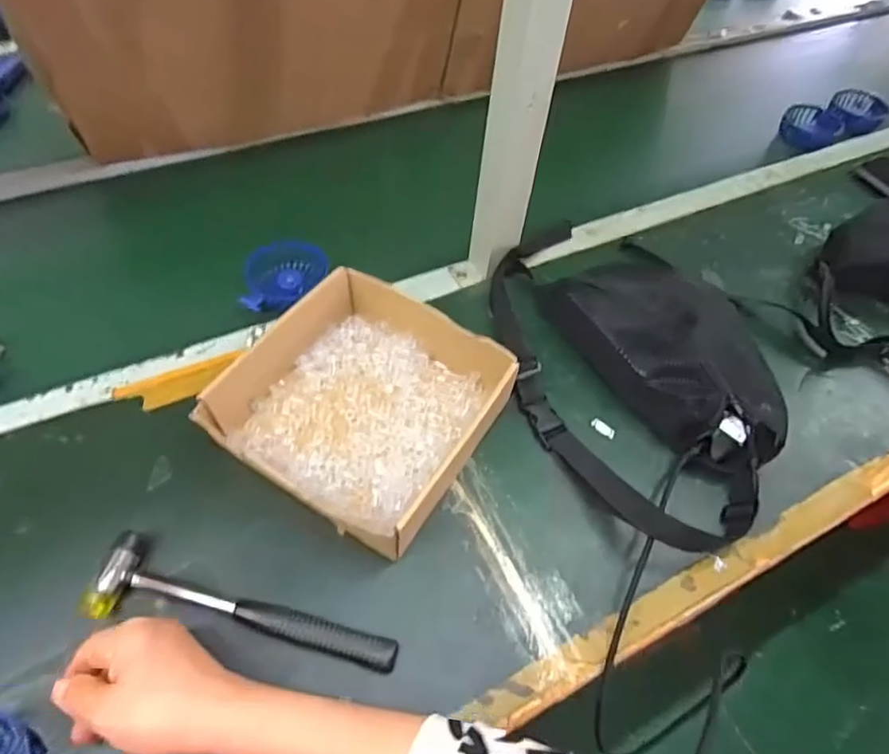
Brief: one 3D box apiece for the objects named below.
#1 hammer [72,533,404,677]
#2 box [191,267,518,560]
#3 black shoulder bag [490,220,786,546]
[{"bbox_3d":[-0.155,0.187,0.441,0.235,0.030,0.062,18,54,9],"label":"hammer"},{"bbox_3d":[-0.069,0.019,0.548,0.213,0.073,0.227,27,56,15],"label":"box"},{"bbox_3d":[0.177,-0.014,0.582,0.220,0.086,0.360,-29,61,-23],"label":"black shoulder bag"}]

